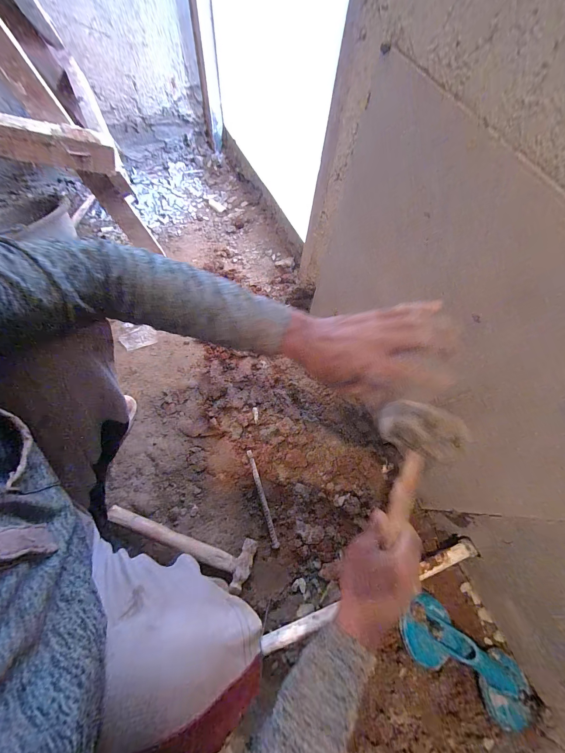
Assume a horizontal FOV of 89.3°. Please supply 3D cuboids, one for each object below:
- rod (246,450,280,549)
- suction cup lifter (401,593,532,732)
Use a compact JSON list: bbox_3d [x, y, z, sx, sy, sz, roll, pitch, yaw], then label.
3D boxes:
[{"bbox_3d":[-0.046,0.277,0.653,0.014,0.019,0.216,-16,85,-10],"label":"rod"},{"bbox_3d":[0.361,0.549,0.544,0.305,0.074,0.113,43,69,-8],"label":"suction cup lifter"}]

